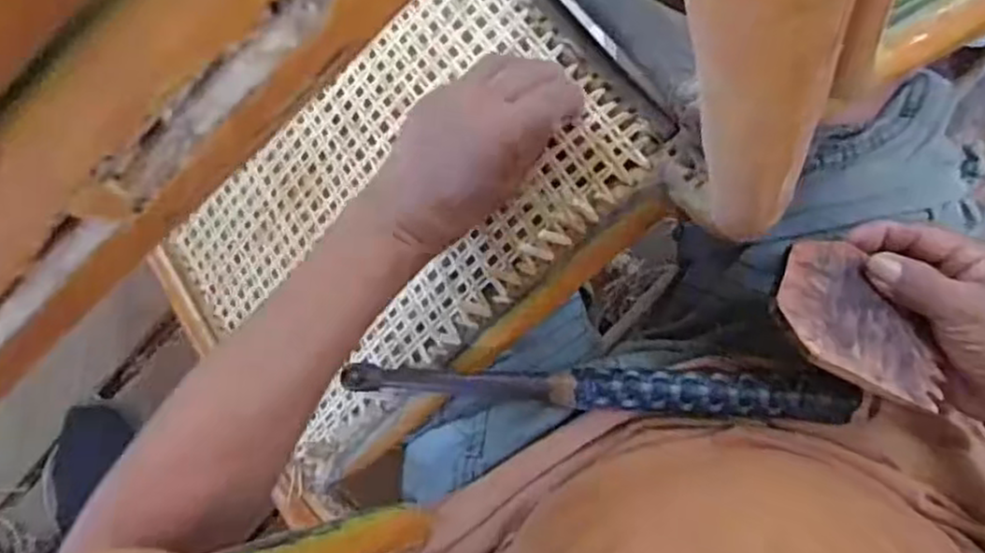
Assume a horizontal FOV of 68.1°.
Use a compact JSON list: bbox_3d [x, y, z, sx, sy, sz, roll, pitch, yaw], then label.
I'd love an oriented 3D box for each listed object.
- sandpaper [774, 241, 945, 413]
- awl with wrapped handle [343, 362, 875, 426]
[{"bbox_3d":[0.188,0.028,0.378,0.068,0.006,0.099,-23,79,-20],"label":"sandpaper"},{"bbox_3d":[0.064,0.067,0.432,0.286,0.022,0.025,2,96,7],"label":"awl with wrapped handle"}]

